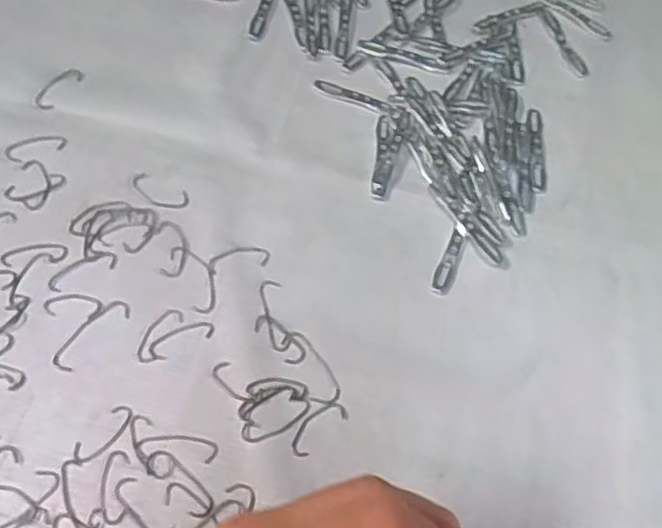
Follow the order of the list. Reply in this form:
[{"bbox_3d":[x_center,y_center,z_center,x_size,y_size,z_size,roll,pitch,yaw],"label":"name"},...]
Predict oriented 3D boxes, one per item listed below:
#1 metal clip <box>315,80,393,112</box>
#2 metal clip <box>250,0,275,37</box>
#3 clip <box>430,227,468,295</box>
[{"bbox_3d":[0.016,-0.117,0.492,0.057,0.004,0.009,22,61,9],"label":"metal clip"},{"bbox_3d":[-0.048,-0.195,0.532,0.010,0.004,0.066,12,60,3],"label":"metal clip"},{"bbox_3d":[0.073,-0.002,0.435,0.012,0.004,0.046,22,61,9],"label":"clip"}]

